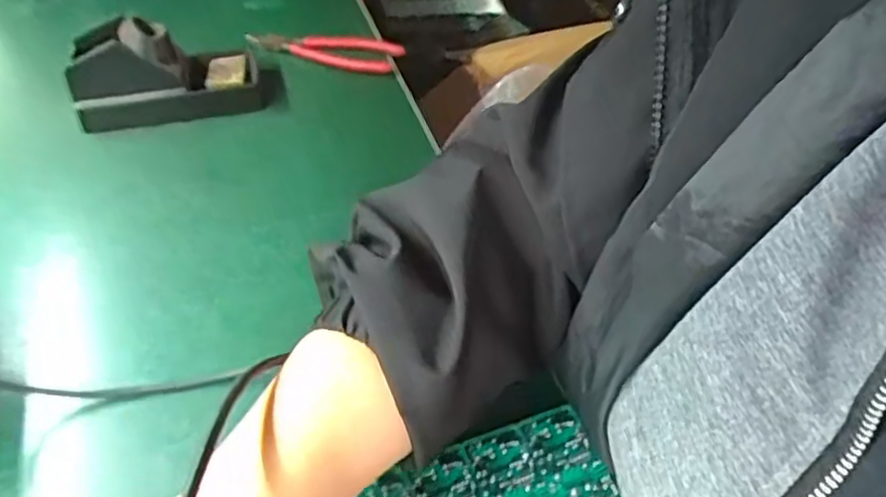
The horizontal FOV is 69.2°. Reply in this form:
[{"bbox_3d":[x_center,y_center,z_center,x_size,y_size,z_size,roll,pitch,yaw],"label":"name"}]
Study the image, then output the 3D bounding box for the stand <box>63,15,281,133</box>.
[{"bbox_3d":[-0.223,-0.148,0.529,0.155,0.083,0.063,-18,50,-19],"label":"stand"}]

